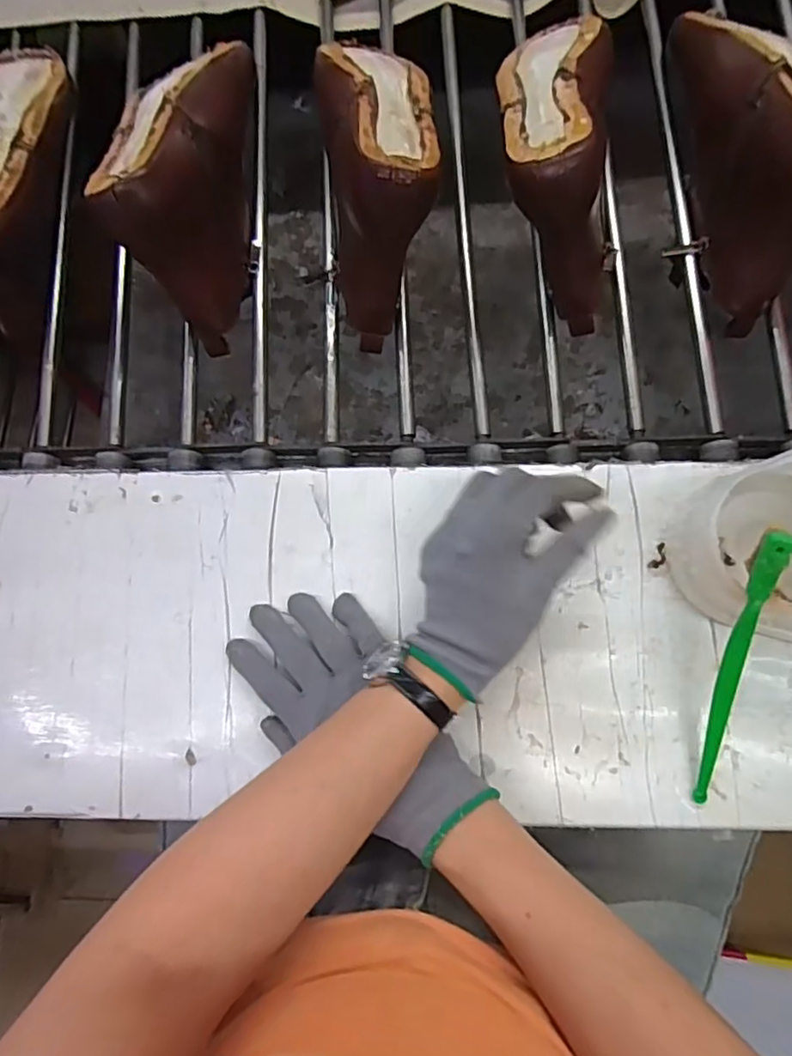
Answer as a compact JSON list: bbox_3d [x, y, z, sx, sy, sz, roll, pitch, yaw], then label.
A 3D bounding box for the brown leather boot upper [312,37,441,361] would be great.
[{"bbox_3d":[-0.010,-0.271,0.454,0.080,0.108,0.225,-9,80,2],"label":"brown leather boot upper"}]

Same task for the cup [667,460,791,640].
[{"bbox_3d":[0.232,0.013,0.376,0.109,0.056,0.102,-1,81,4],"label":"cup"}]

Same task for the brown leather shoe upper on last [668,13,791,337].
[{"bbox_3d":[0.270,-0.291,0.446,0.084,0.097,0.271,-5,81,3],"label":"brown leather shoe upper on last"}]

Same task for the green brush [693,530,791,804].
[{"bbox_3d":[0.195,0.082,0.354,0.013,0.017,0.171,7,110,5],"label":"green brush"}]

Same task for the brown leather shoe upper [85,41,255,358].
[{"bbox_3d":[-0.166,-0.277,0.480,0.086,0.118,0.255,-2,81,4],"label":"brown leather shoe upper"}]

